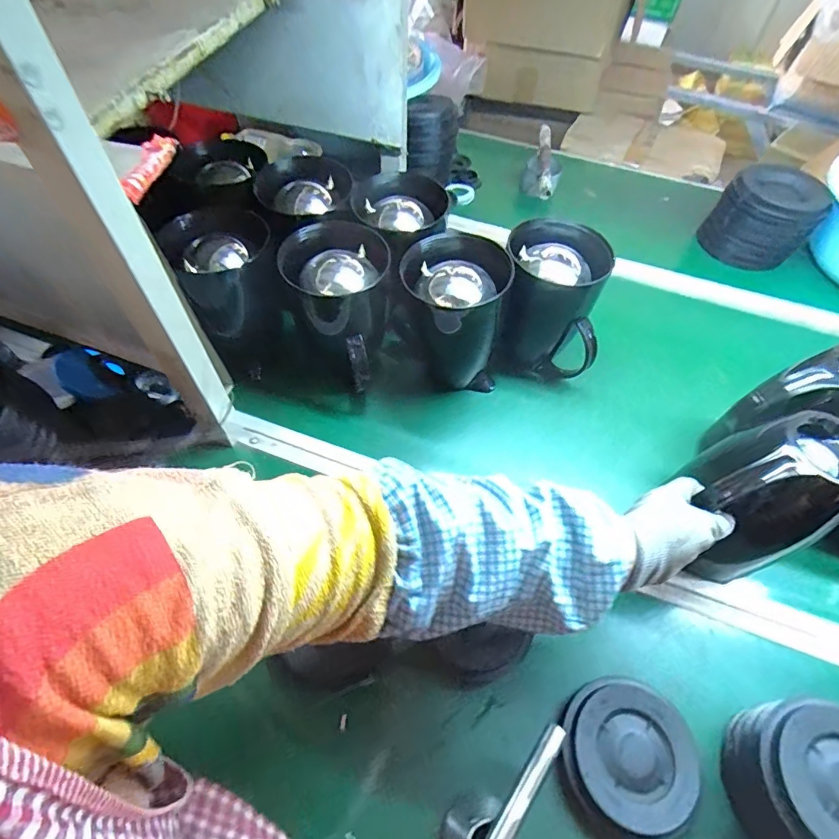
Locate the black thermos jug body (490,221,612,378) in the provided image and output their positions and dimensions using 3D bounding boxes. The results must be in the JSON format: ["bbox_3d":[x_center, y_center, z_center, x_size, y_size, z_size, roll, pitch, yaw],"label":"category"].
[{"bbox_3d":[0.176,-0.144,0.641,0.143,0.194,0.107,9,55,3],"label":"black thermos jug body"}]

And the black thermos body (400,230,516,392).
[{"bbox_3d":[0.042,-0.118,0.625,0.128,0.191,0.137,-9,56,-10],"label":"black thermos body"}]

